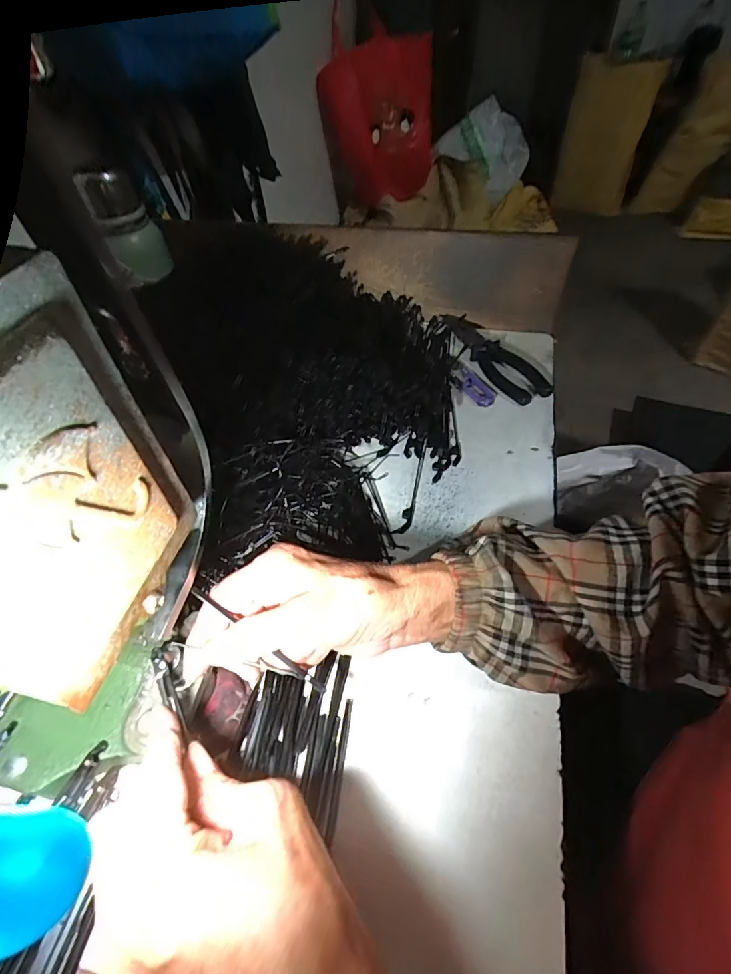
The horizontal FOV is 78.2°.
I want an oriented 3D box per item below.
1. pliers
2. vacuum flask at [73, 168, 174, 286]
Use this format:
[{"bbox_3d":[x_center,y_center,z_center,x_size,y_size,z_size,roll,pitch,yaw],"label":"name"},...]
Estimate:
[{"bbox_3d":[0.145,-0.158,0.522,0.051,0.018,0.178,-20,50,-12],"label":"pliers"},{"bbox_3d":[-0.283,-0.310,0.538,0.066,0.112,0.054,-22,51,-14],"label":"vacuum flask"}]

